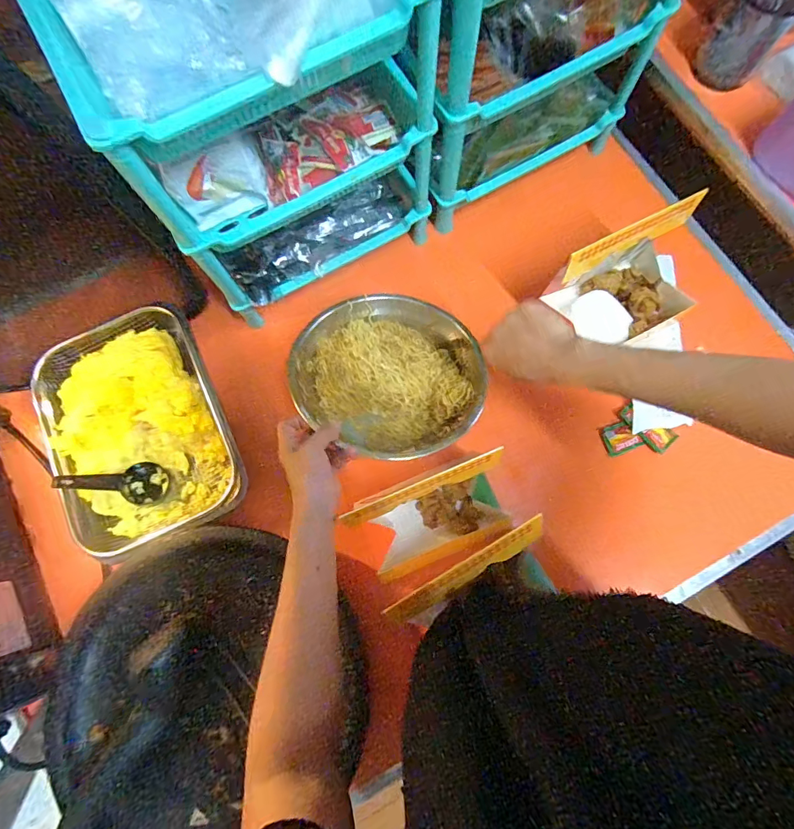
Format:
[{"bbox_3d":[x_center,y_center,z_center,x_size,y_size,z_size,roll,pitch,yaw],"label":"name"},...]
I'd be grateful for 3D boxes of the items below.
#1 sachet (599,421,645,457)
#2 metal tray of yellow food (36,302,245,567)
[{"bbox_3d":[0.297,0.031,0.583,0.044,0.008,0.037,-24,76,10],"label":"sachet"},{"bbox_3d":[-0.339,0.019,0.584,0.217,0.058,0.298,-25,77,-5],"label":"metal tray of yellow food"}]

